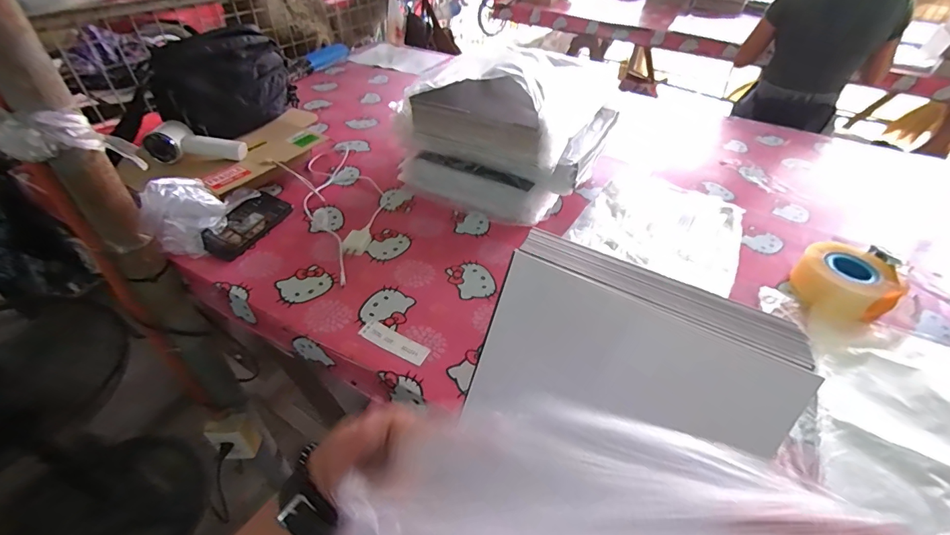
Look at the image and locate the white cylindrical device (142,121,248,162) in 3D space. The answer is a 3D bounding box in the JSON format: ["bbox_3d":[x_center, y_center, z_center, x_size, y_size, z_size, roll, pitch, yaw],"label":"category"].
[{"bbox_3d":[-0.521,-0.226,0.784,0.147,0.058,0.084,5,42,2],"label":"white cylindrical device"}]

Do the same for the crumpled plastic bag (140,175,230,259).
[{"bbox_3d":[-0.465,-0.085,0.678,0.048,0.136,0.121,13,45,11],"label":"crumpled plastic bag"}]

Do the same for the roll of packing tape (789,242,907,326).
[{"bbox_3d":[0.586,0.025,0.668,0.131,0.065,0.131,1,44,-1],"label":"roll of packing tape"}]

